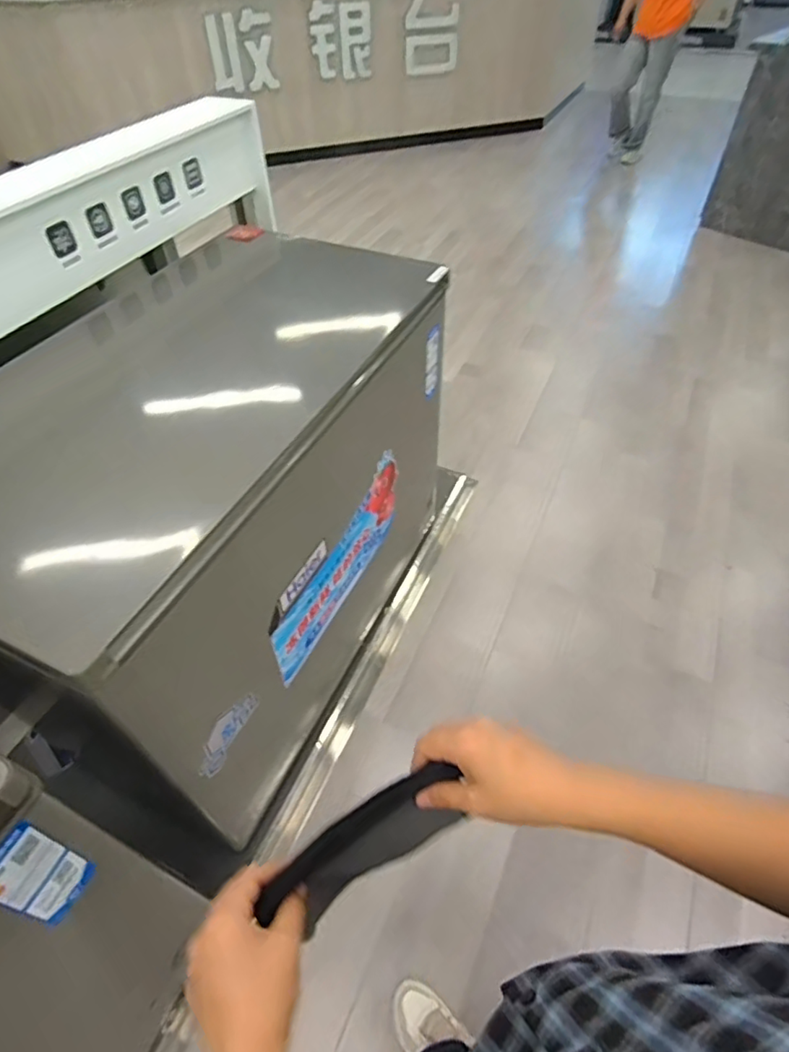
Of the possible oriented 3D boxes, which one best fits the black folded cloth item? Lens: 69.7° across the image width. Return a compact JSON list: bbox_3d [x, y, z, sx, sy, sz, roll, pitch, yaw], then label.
[{"bbox_3d":[-0.024,0.256,0.455,0.159,0.114,0.028,-24,52,-19],"label":"black folded cloth item"}]

